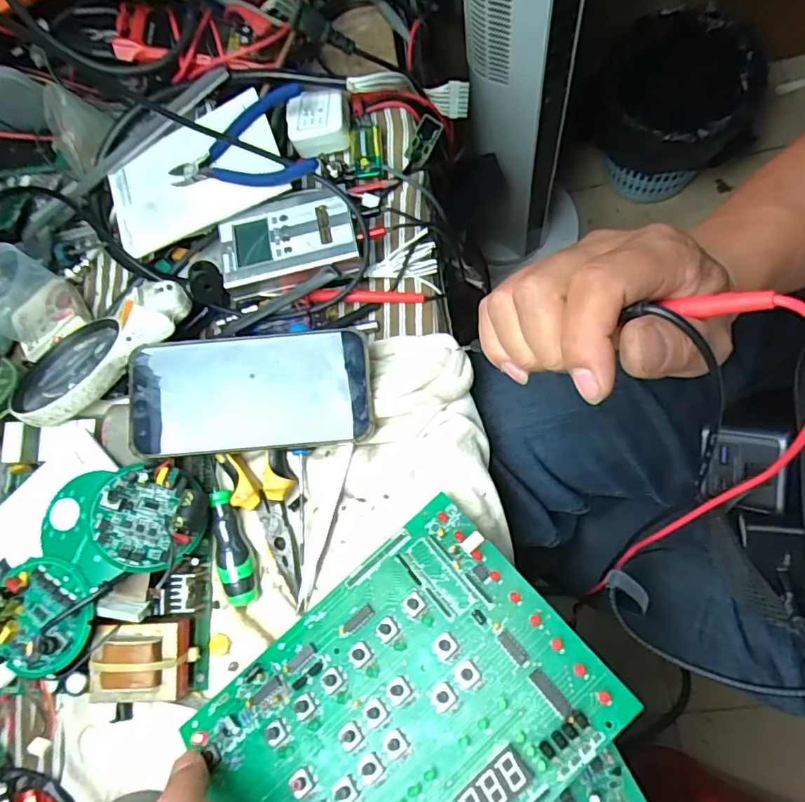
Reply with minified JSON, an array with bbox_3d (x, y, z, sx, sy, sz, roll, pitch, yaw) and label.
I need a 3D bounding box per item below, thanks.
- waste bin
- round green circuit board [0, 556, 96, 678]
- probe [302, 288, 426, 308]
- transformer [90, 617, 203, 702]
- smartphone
[{"bbox_3d":[0.504,-0.529,1.038,0.260,0.240,0.258,6,77,11],"label":"waste bin"},{"bbox_3d":[-0.232,0.138,0.345,0.063,0.025,0.067,-2,76,9],"label":"round green circuit board"},{"bbox_3d":[-0.029,-0.079,0.410,0.091,0.011,0.011,-2,75,1],"label":"probe"},{"bbox_3d":[-0.171,0.172,0.361,0.059,0.035,0.049,-4,76,8],"label":"transformer"},{"bbox_3d":[-0.102,-0.006,0.367,0.159,0.006,0.079,-5,82,-1],"label":"smartphone"}]

